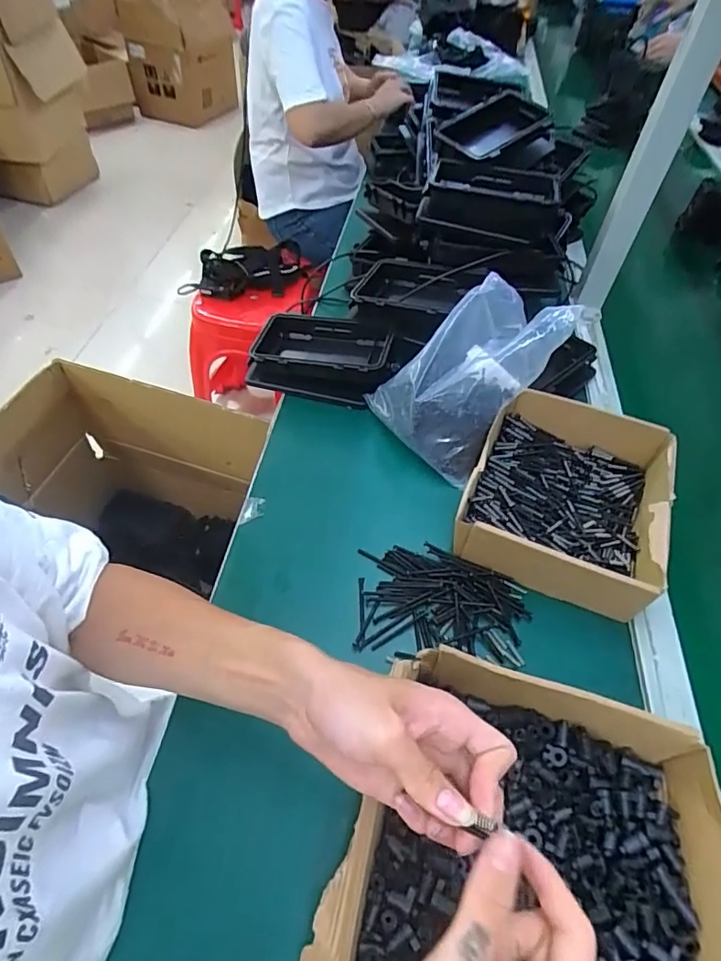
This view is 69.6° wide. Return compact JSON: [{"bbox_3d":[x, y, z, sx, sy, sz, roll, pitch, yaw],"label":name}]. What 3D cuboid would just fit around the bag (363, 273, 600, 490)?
[{"bbox_3d":[0.124,-0.124,0.598,0.173,0.155,0.158,-33,60,-25],"label":"bag"}]

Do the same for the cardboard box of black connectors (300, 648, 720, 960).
[{"bbox_3d":[0.117,0.252,0.352,0.253,0.071,0.208,15,53,8],"label":"cardboard box of black connectors"}]

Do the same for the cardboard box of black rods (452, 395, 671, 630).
[{"bbox_3d":[0.213,0.015,0.545,0.184,0.071,0.208,19,53,12],"label":"cardboard box of black rods"}]

